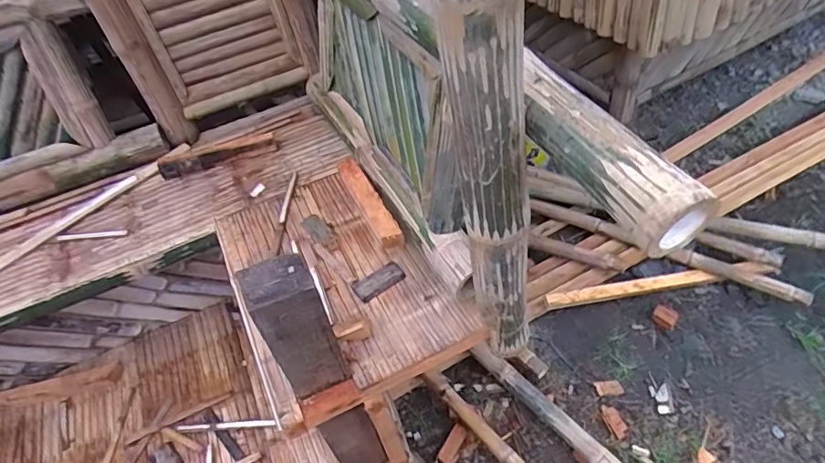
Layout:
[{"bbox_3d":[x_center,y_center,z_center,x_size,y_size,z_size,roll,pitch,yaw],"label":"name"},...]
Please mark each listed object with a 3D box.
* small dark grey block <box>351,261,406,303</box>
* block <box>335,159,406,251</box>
[{"bbox_3d":[-0.073,0.109,1.146,0.115,0.011,0.056,-28,48,-18],"label":"small dark grey block"},{"bbox_3d":[-0.116,-0.088,1.298,0.054,0.035,0.333,-22,46,-13],"label":"block"}]

